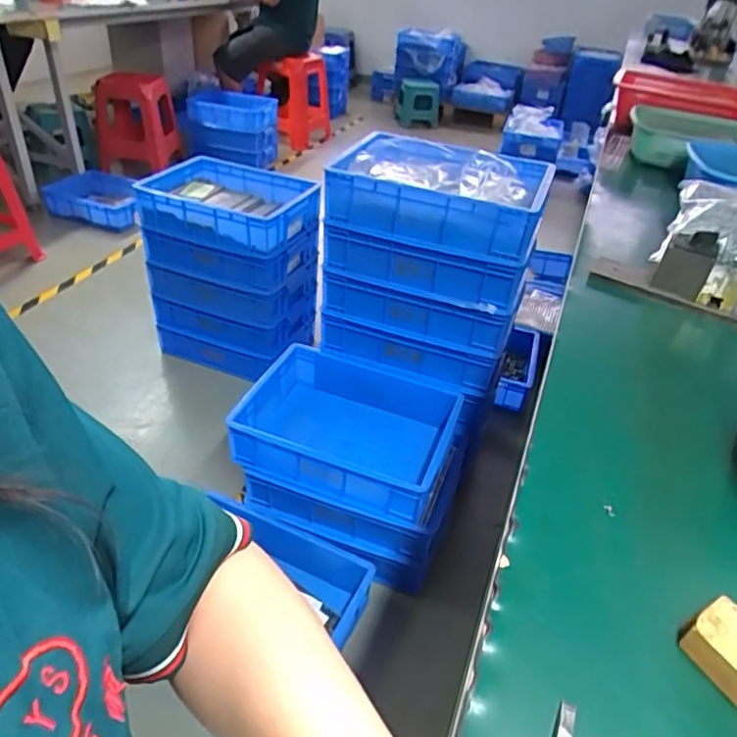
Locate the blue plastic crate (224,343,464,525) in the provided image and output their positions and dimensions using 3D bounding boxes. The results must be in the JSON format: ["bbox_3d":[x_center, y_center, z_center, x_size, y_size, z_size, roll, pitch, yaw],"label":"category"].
[{"bbox_3d":[-0.038,0.119,1.200,0.387,0.132,0.306,15,38,14],"label":"blue plastic crate"}]

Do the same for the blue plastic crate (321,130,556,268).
[{"bbox_3d":[0.148,-0.357,1.185,0.400,0.135,0.301,17,38,16],"label":"blue plastic crate"}]

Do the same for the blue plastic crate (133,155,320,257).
[{"bbox_3d":[-0.381,-0.434,1.555,0.452,0.119,0.308,14,37,12],"label":"blue plastic crate"}]

